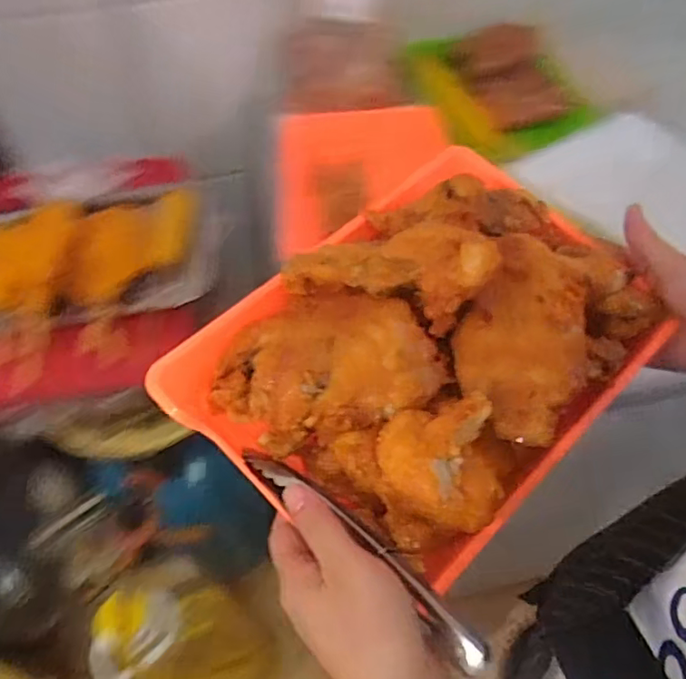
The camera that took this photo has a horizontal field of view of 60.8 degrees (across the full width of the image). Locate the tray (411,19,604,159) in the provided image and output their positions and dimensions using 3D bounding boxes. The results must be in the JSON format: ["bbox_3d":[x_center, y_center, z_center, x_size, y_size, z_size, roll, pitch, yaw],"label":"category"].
[{"bbox_3d":[0.227,-0.364,0.840,0.214,0.055,0.274,-11,50,-11],"label":"tray"}]

